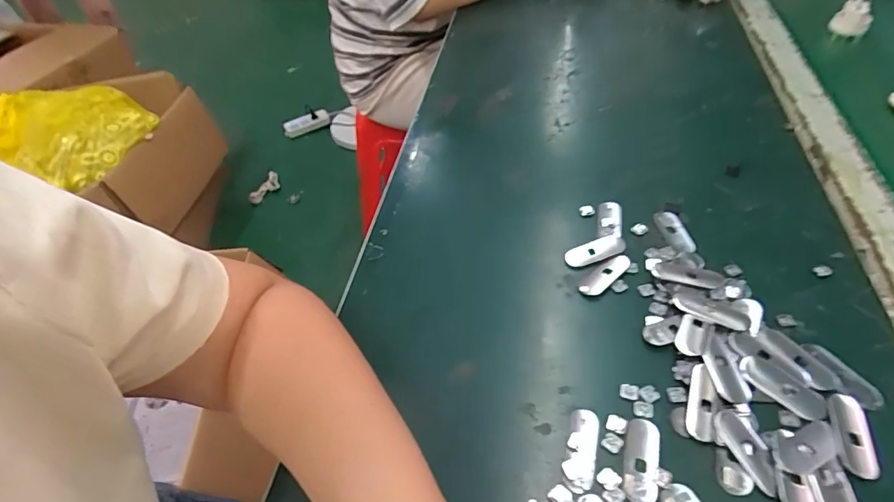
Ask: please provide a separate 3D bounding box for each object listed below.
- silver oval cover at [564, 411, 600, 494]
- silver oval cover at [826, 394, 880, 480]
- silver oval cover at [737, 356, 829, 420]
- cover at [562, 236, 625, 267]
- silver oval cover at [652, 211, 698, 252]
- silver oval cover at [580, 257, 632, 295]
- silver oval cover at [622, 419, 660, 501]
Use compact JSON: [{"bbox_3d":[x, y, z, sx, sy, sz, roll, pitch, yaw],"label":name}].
[{"bbox_3d":[0.083,0.122,0.291,0.017,0.004,0.050,10,50,16],"label":"silver oval cover"},{"bbox_3d":[0.243,0.109,0.284,0.021,0.004,0.050,8,50,14],"label":"silver oval cover"},{"bbox_3d":[0.216,0.086,0.304,0.051,0.005,0.021,32,59,30],"label":"silver oval cover"},{"bbox_3d":[0.125,0.000,0.399,0.052,0.004,0.019,-16,48,-8],"label":"cover"},{"bbox_3d":[0.197,-0.017,0.409,0.020,0.004,0.050,-14,48,-6],"label":"silver oval cover"},{"bbox_3d":[0.126,0.019,0.378,0.049,0.004,0.018,-37,54,-24],"label":"silver oval cover"},{"bbox_3d":[0.117,0.125,0.284,0.019,0.004,0.050,11,51,16],"label":"silver oval cover"}]

